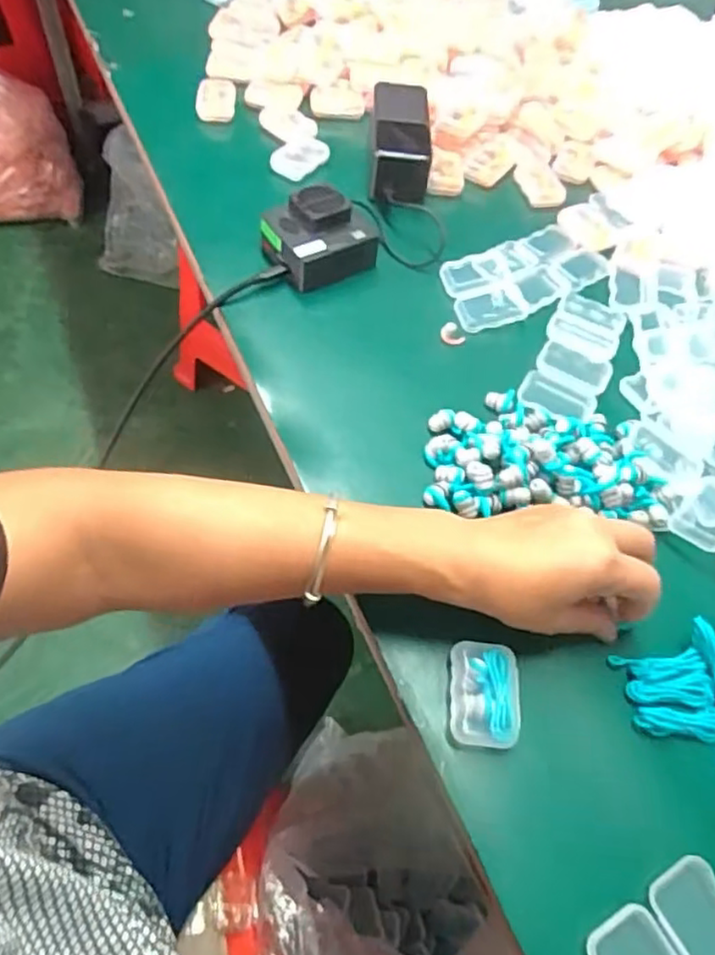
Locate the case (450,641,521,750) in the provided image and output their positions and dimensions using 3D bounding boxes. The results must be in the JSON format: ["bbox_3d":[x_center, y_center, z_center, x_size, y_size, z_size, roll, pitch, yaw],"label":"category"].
[{"bbox_3d":[0.070,0.122,0.370,0.037,0.023,0.054,6,56,-2],"label":"case"}]

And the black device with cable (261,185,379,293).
[{"bbox_3d":[-0.031,-0.201,0.547,0.082,0.046,0.068,-25,63,-19],"label":"black device with cable"}]

